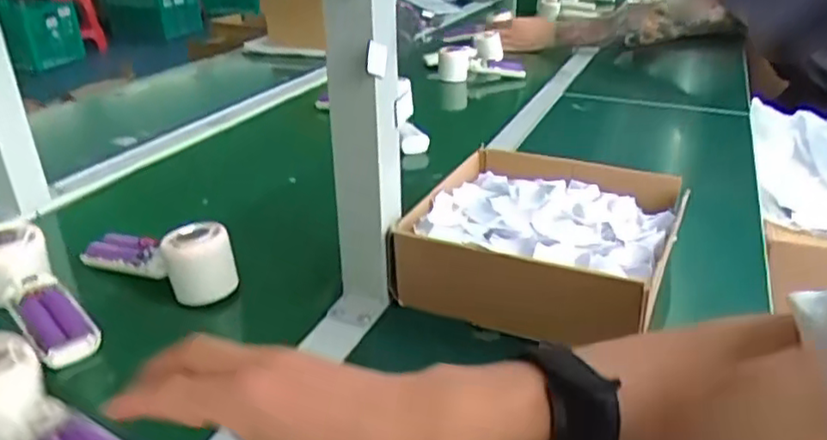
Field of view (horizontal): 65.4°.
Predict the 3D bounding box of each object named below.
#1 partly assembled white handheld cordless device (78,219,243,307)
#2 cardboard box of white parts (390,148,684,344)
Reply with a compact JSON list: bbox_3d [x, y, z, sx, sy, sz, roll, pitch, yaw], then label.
[{"bbox_3d":[-0.235,0.026,0.587,0.158,0.059,0.046,14,29,27],"label":"partly assembled white handheld cordless device"},{"bbox_3d":[0.113,0.013,0.572,0.207,0.075,0.207,11,27,21],"label":"cardboard box of white parts"}]

